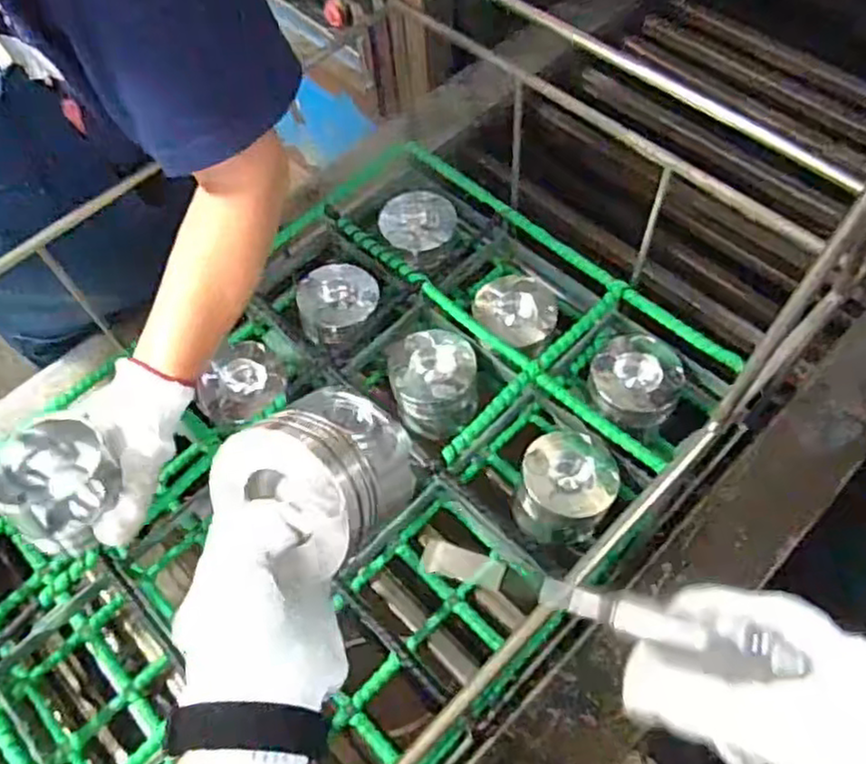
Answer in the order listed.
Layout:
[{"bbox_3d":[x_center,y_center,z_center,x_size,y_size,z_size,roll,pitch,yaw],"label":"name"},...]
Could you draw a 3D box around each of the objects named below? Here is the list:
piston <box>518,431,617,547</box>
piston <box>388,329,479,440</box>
[{"bbox_3d":[0.127,0.103,0.665,0.087,0.076,0.099,11,63,10],"label":"piston"},{"bbox_3d":[0.003,0.010,0.738,0.090,0.104,0.095,-2,61,3],"label":"piston"}]

